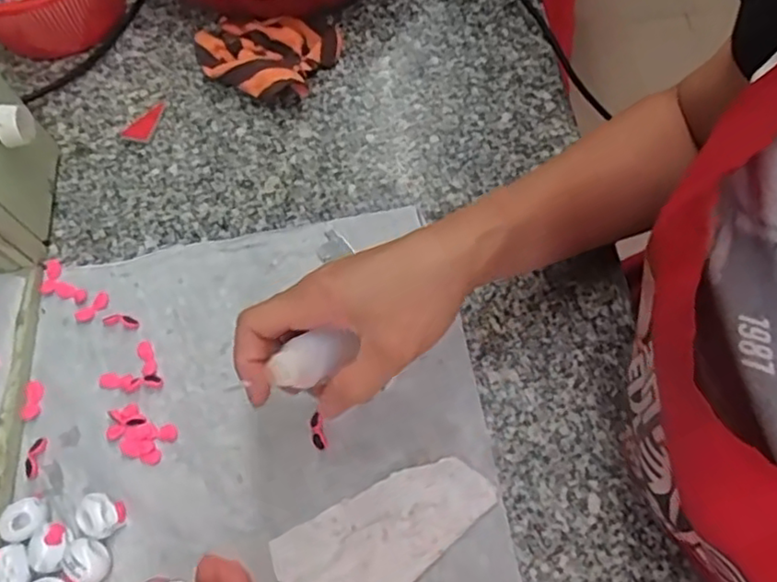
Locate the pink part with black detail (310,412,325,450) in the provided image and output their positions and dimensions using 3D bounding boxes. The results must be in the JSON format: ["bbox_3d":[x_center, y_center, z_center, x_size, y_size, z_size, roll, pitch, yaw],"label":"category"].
[{"bbox_3d":[-0.043,0.085,0.383,0.008,0.009,0.022,-8,65,-2],"label":"pink part with black detail"}]

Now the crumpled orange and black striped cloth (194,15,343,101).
[{"bbox_3d":[-0.094,-0.186,0.500,0.112,0.023,0.081,-9,65,-3],"label":"crumpled orange and black striped cloth"}]

